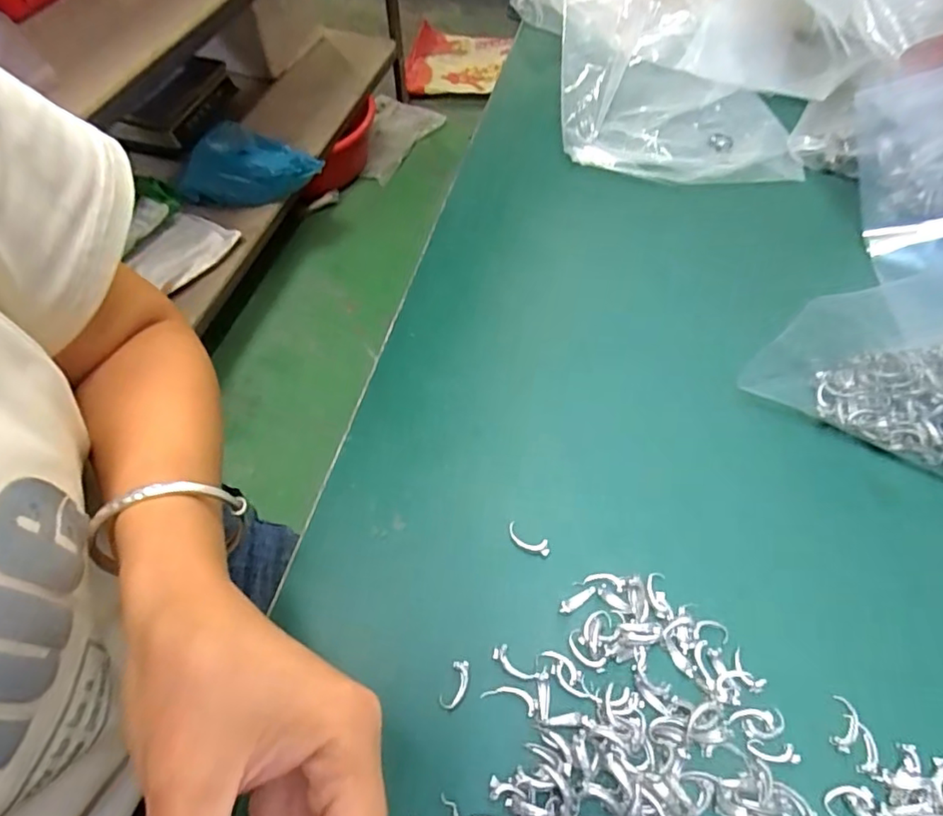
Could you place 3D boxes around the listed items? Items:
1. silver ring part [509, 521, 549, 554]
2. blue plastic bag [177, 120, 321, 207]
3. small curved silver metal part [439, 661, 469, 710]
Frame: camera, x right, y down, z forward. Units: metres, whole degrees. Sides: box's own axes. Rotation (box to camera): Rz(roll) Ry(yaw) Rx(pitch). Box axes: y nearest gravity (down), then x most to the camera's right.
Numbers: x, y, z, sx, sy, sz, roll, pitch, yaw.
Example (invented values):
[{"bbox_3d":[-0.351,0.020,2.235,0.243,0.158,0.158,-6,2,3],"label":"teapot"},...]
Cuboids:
[{"bbox_3d":[0.030,0.070,0.301,0.025,0.005,0.009,34,62,18],"label":"silver ring part"},{"bbox_3d":[-0.494,-0.531,1.244,0.311,0.108,0.135,-8,57,-5],"label":"blue plastic bag"},{"bbox_3d":[-0.007,0.127,0.260,0.010,0.004,0.021,21,59,11],"label":"small curved silver metal part"}]

